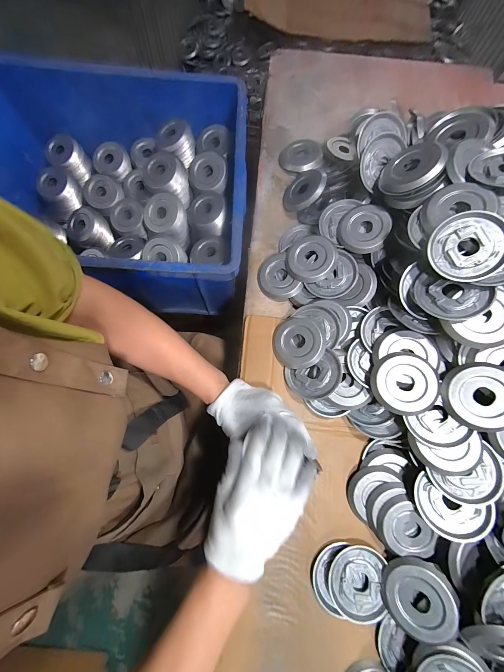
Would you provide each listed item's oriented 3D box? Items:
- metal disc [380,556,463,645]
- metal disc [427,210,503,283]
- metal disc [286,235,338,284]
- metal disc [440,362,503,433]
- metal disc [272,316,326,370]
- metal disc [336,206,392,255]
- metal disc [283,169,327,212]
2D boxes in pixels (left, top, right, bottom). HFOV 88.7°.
[{"bbox_3d":[0.208,0.330,0.325,0.081,0.016,0.077,-8,72,25],"label":"metal disc"},{"bbox_3d":[0.275,-0.113,0.326,0.085,0.006,0.086,0,90,19],"label":"metal disc"},{"bbox_3d":[0.100,-0.130,0.437,0.082,0.017,0.080,-2,79,10],"label":"metal disc"},{"bbox_3d":[0.292,0.077,0.327,0.084,0.009,0.081,-3,83,20],"label":"metal disc"},{"bbox_3d":[0.074,0.009,0.410,0.079,0.008,0.082,-4,75,15],"label":"metal disc"},{"bbox_3d":[0.183,-0.177,0.423,0.077,0.010,0.080,-3,81,21],"label":"metal disc"},{"bbox_3d":[0.098,-0.272,0.479,0.084,0.017,0.080,-21,54,33],"label":"metal disc"}]

